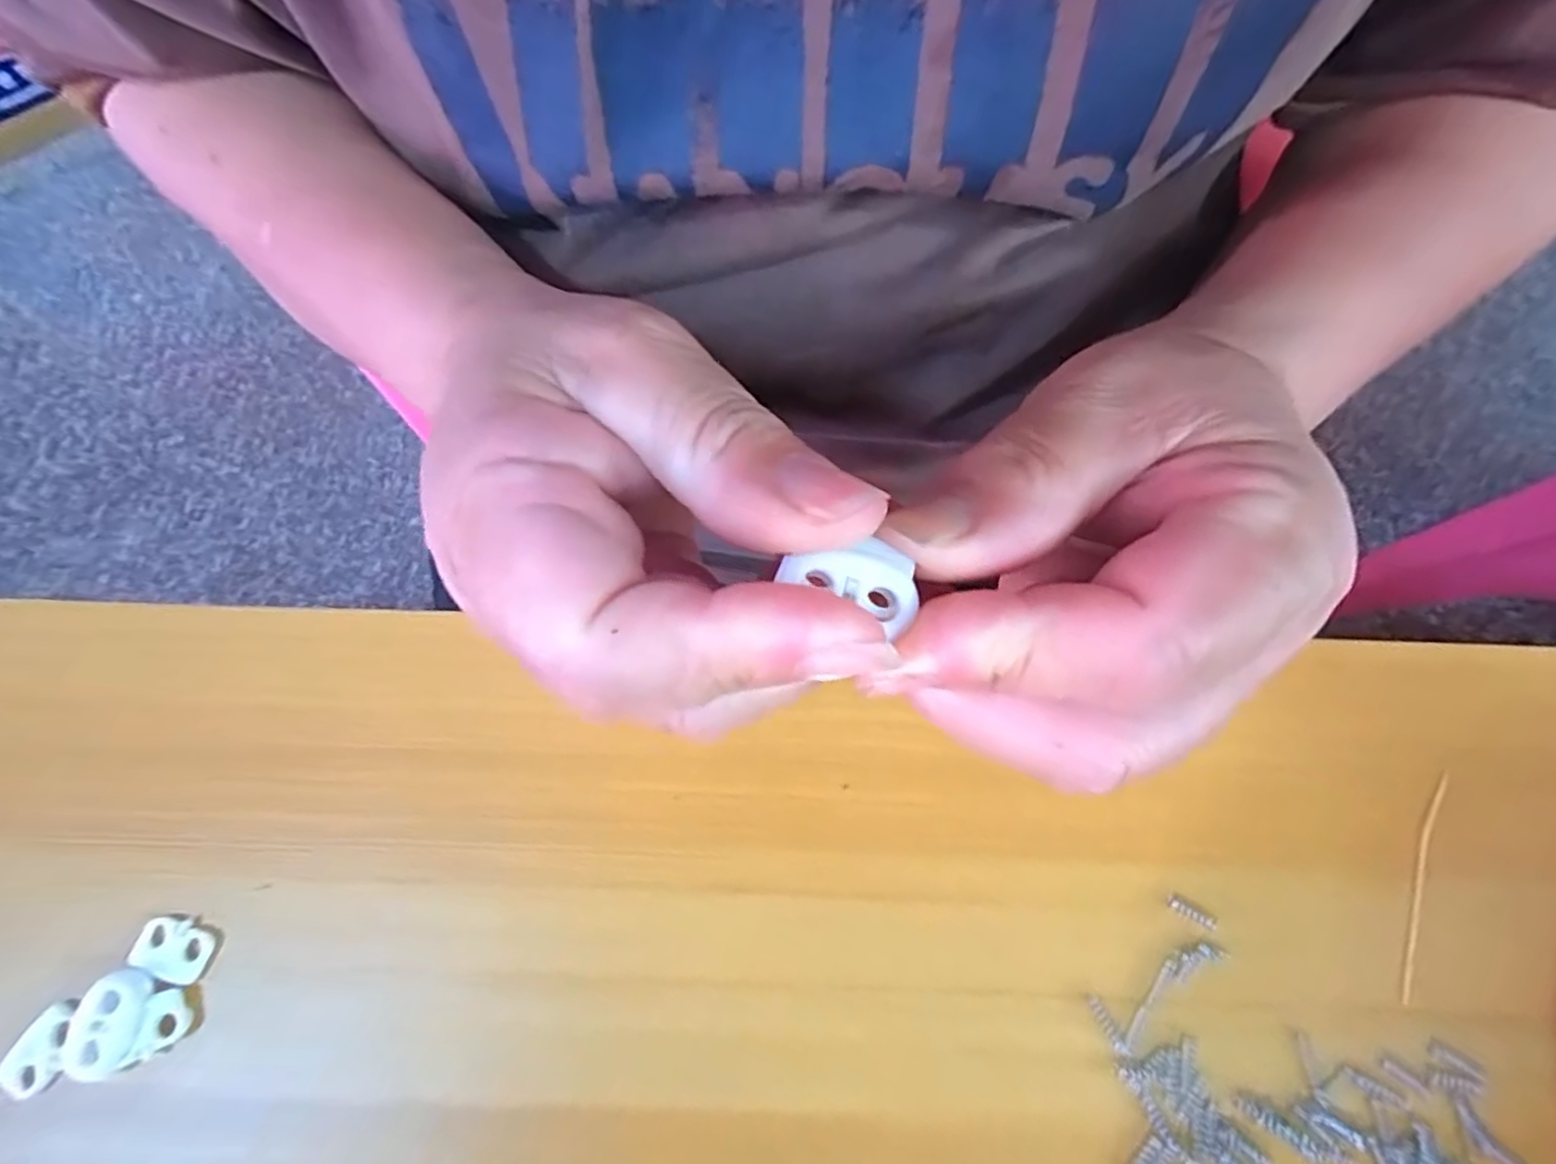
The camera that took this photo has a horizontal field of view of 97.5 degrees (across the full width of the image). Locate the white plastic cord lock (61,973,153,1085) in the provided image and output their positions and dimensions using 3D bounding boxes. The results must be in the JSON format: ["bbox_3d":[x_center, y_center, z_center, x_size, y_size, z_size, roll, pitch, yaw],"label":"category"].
[{"bbox_3d":[-0.159,0.105,0.162,0.014,0.005,0.022,4,70,2],"label":"white plastic cord lock"}]

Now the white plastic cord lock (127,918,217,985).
[{"bbox_3d":[-0.151,0.091,0.169,0.019,0.004,0.013,21,71,8],"label":"white plastic cord lock"}]

